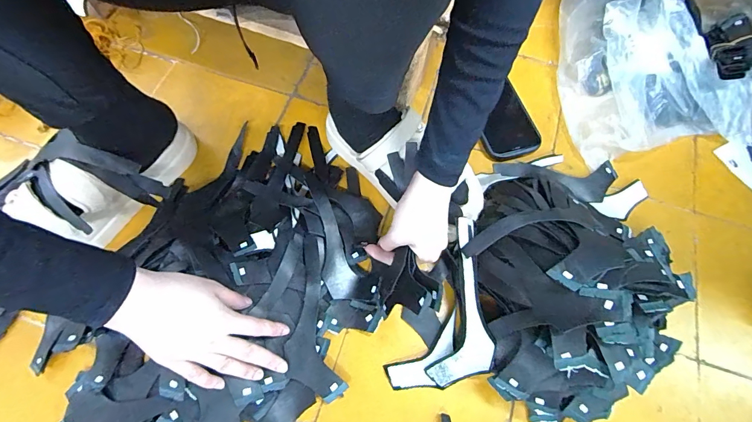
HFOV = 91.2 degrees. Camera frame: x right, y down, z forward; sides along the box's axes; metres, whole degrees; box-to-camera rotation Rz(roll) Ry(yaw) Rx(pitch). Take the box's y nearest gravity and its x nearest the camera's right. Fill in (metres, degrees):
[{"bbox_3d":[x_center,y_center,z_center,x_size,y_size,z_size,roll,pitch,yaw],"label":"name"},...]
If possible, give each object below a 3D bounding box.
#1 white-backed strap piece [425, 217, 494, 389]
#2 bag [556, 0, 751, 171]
[{"bbox_3d":[0.098,0.102,0.420,0.066,0.016,0.186,3,80,0],"label":"white-backed strap piece"},{"bbox_3d":[0.442,-0.236,0.558,0.293,0.093,0.317,2,67,-1],"label":"bag"}]

